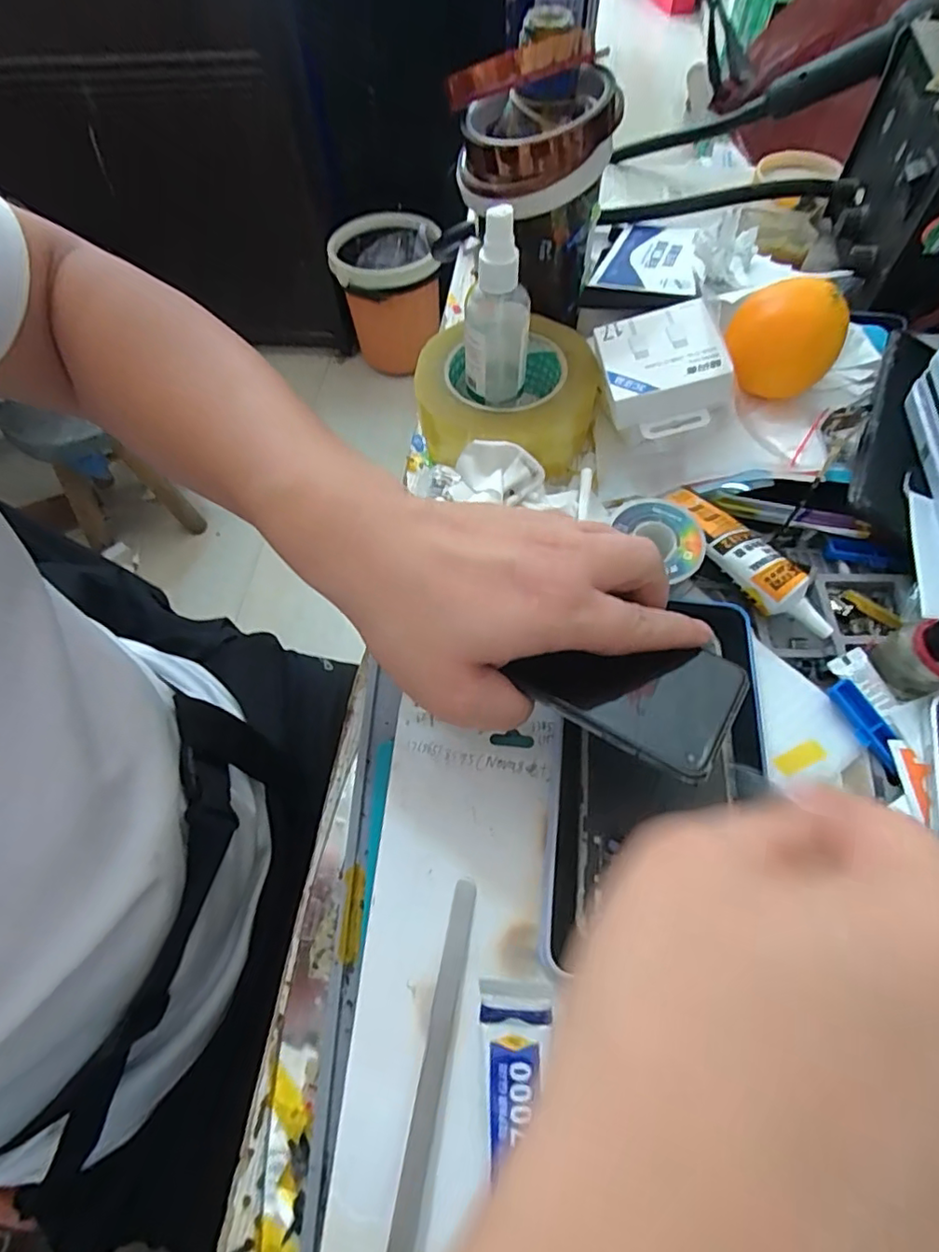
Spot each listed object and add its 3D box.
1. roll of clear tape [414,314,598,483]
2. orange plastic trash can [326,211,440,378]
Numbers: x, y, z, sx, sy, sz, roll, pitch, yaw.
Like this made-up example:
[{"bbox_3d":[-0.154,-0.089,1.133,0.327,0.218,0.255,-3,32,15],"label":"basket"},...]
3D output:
[{"bbox_3d":[0.022,-0.152,0.393,0.116,0.056,0.120,-1,61,2],"label":"roll of clear tape"},{"bbox_3d":[-0.178,-0.771,1.348,0.246,0.226,0.246,-9,61,-2],"label":"orange plastic trash can"}]

